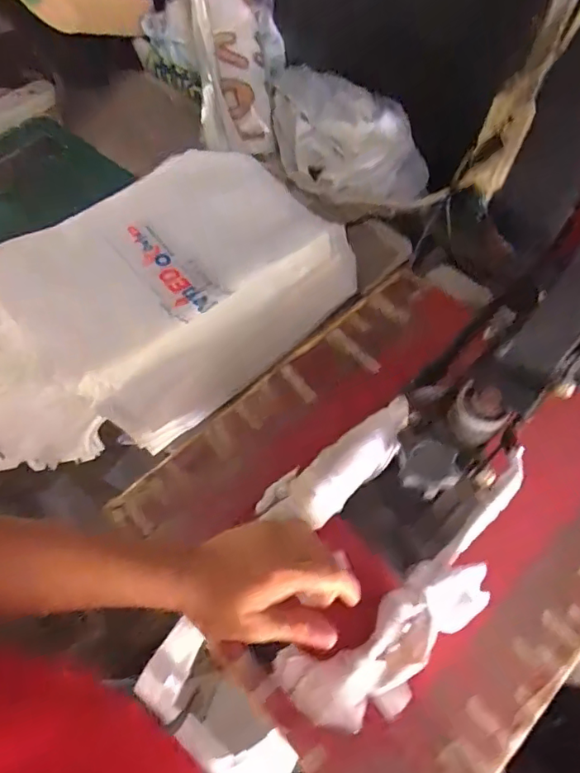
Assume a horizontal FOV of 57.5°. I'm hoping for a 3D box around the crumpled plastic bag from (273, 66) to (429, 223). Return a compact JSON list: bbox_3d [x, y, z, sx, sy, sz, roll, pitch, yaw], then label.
[{"bbox_3d":[0.084,-0.460,0.981,0.185,0.145,0.376,-18,62,-13],"label":"crumpled plastic bag"}]

